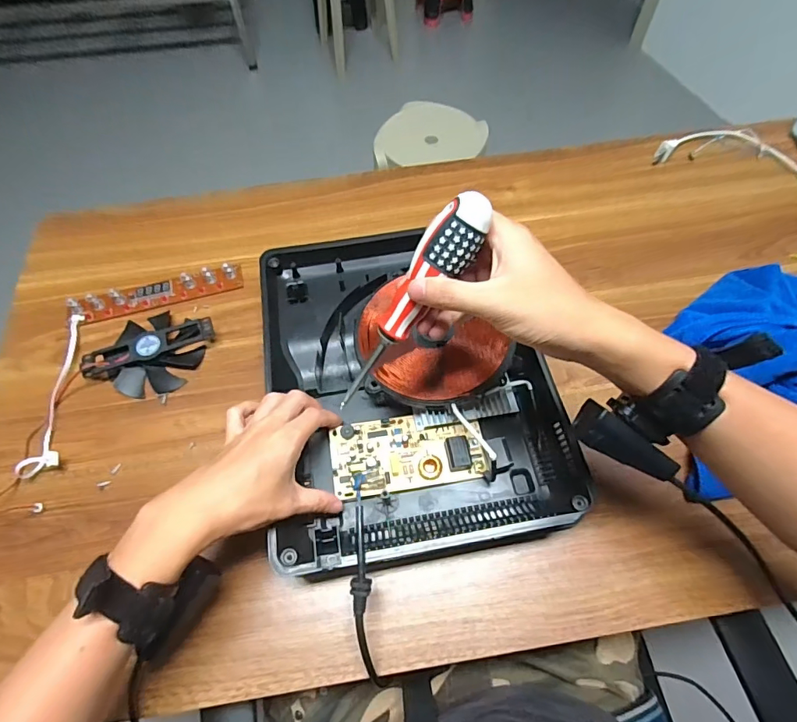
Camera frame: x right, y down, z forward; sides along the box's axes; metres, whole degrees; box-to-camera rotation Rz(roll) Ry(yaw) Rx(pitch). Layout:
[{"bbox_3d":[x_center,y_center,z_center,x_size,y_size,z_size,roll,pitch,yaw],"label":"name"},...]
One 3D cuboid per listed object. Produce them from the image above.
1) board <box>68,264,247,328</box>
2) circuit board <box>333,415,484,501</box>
[{"bbox_3d":[-0.297,-0.082,0.569,0.205,0.019,0.035,-16,62,-8],"label":"board"},{"bbox_3d":[0.009,0.085,0.434,0.141,0.020,0.070,-3,61,-1],"label":"circuit board"}]

